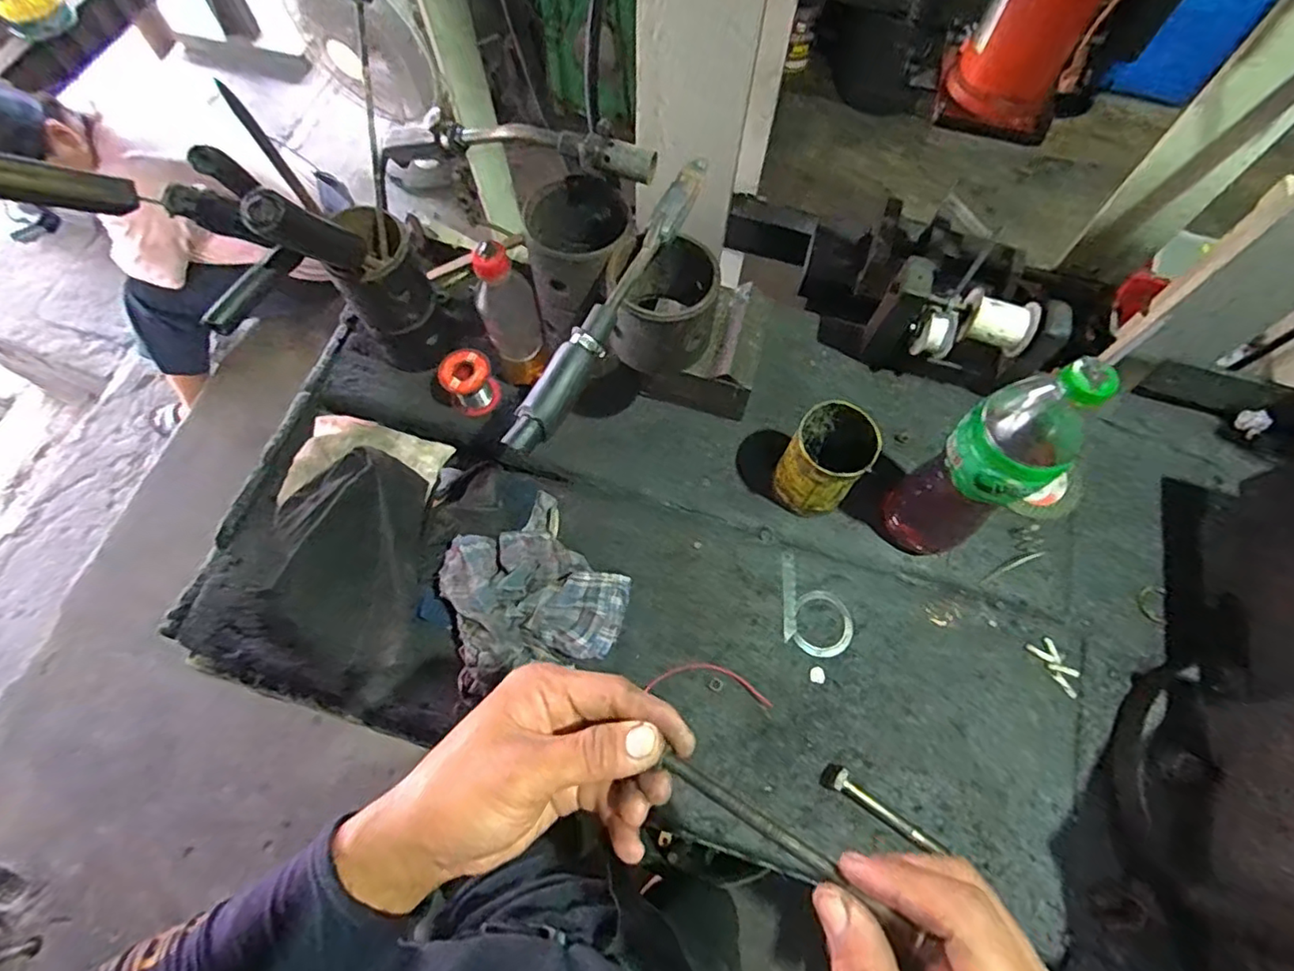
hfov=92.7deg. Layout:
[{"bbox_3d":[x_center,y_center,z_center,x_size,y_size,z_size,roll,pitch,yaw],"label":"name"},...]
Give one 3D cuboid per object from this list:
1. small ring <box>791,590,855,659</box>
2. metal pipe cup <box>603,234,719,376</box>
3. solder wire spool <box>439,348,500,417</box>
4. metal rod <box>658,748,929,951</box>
[{"bbox_3d":[0.176,0.138,0.614,0.059,0.004,0.065,20,68,7],"label":"small ring"},{"bbox_3d":[0.009,-0.150,0.505,0.080,0.075,0.087,0,67,-1],"label":"metal pipe cup"},{"bbox_3d":[-0.193,-0.112,0.668,0.050,0.059,0.047,-34,72,-14],"label":"solder wire spool"},{"bbox_3d":[0.059,0.154,0.267,0.120,0.008,0.008,26,69,26],"label":"metal rod"}]

